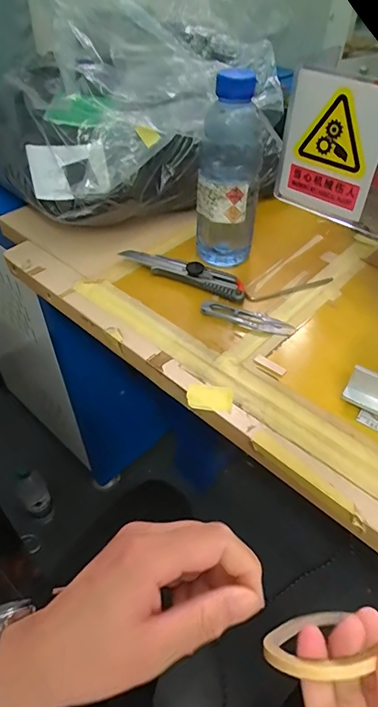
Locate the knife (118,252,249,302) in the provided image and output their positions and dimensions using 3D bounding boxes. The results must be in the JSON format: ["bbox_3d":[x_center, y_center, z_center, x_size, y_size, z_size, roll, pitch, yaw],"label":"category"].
[{"bbox_3d":[-0.004,-0.105,0.545,0.167,0.017,0.040,24,50,21],"label":"knife"}]

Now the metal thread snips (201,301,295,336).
[{"bbox_3d":[0.065,-0.040,0.493,0.103,0.006,0.026,17,48,15],"label":"metal thread snips"}]

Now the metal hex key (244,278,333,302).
[{"bbox_3d":[0.123,-0.078,0.536,0.116,0.007,0.013,-13,47,-13],"label":"metal hex key"}]

